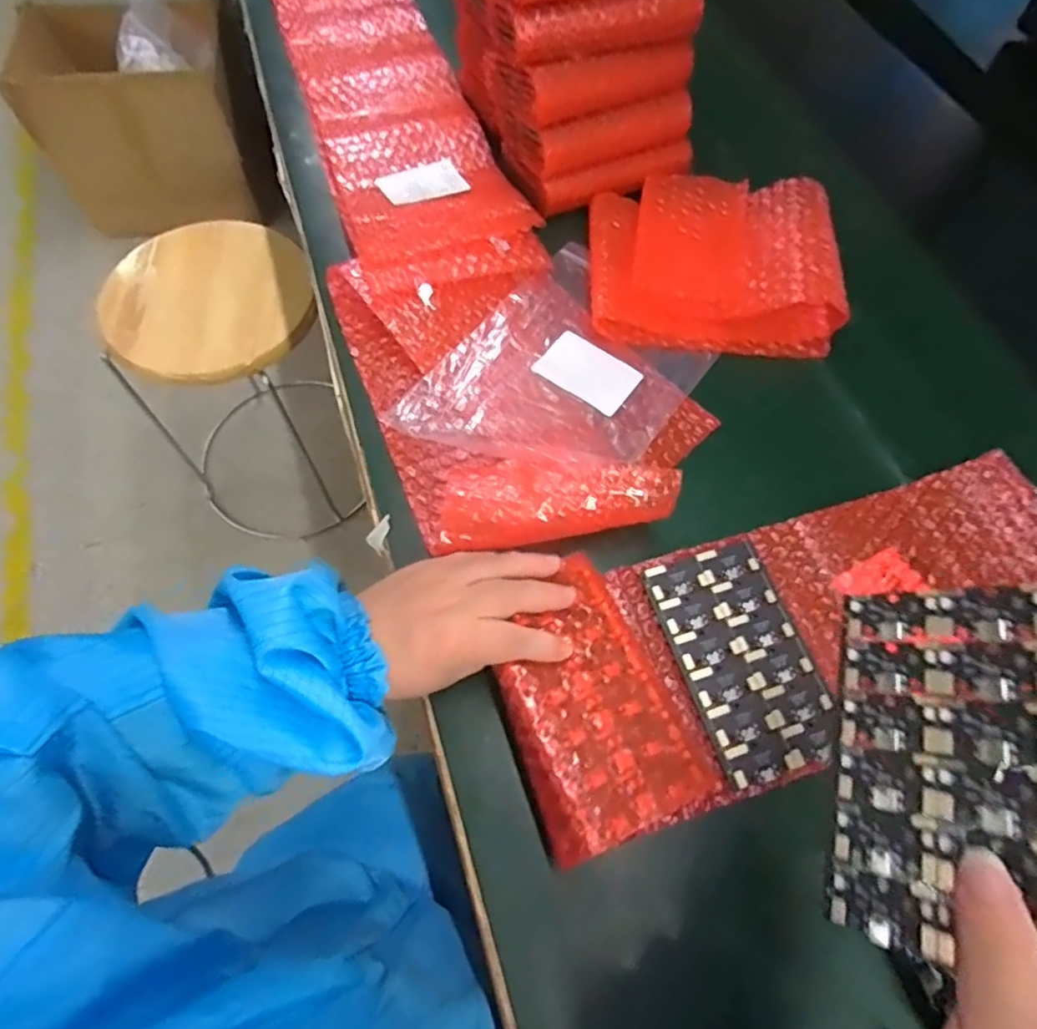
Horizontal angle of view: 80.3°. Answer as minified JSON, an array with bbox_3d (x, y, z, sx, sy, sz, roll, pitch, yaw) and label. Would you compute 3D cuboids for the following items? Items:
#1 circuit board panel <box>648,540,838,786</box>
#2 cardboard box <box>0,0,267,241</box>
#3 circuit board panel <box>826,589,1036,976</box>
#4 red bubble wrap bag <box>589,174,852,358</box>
[{"bbox_3d":[0.135,0.084,0.367,0.079,0.004,0.134,-15,66,-9],"label":"circuit board panel"},{"bbox_3d":[-0.879,-0.907,1.443,0.425,0.372,0.250,-8,65,-6],"label":"cardboard box"},{"bbox_3d":[0.158,0.091,0.230,0.004,0.076,0.129,29,65,-28],"label":"circuit board panel"},{"bbox_3d":[0.153,-0.212,0.492,0.185,0.042,0.168,3,64,-1],"label":"red bubble wrap bag"}]

